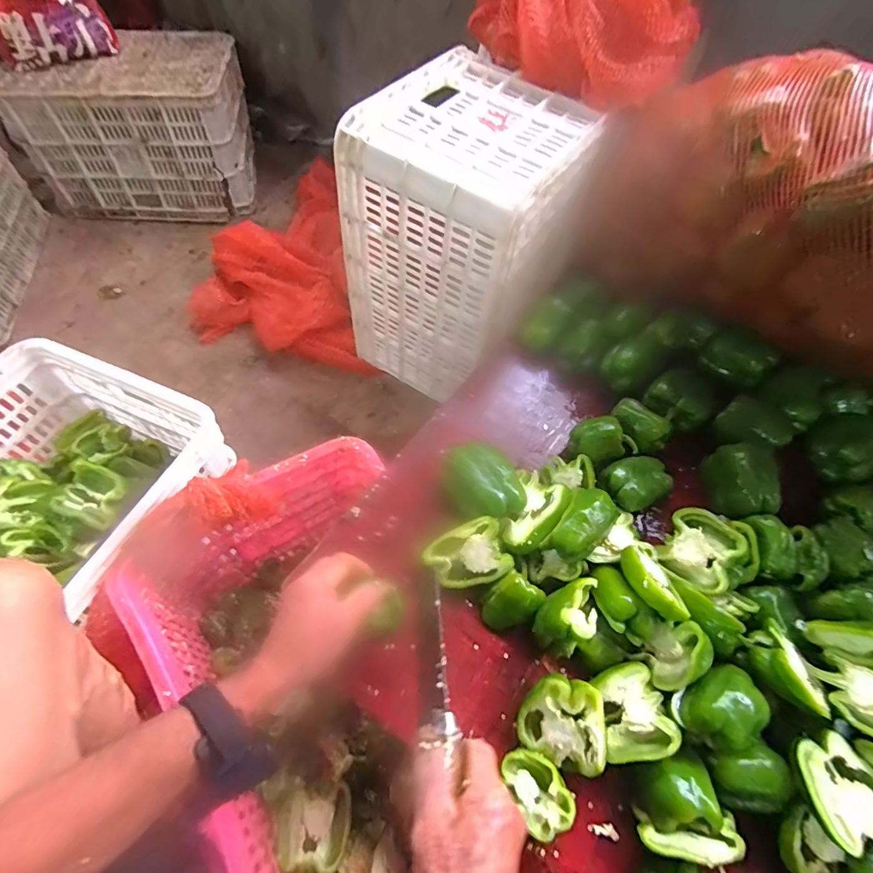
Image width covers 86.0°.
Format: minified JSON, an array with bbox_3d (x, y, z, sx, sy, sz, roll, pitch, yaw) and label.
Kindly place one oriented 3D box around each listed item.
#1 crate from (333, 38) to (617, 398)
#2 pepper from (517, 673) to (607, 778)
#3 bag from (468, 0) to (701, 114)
[{"bbox_3d":[0.051,-0.330,0.848,0.295,0.447,0.309,34,63,15],"label":"crate"},{"bbox_3d":[0.125,0.280,0.462,0.079,0.026,0.079,7,81,22],"label":"pepper"},{"bbox_3d":[0.228,-0.664,0.706,0.230,0.157,0.362,-24,64,-17],"label":"bag"}]

